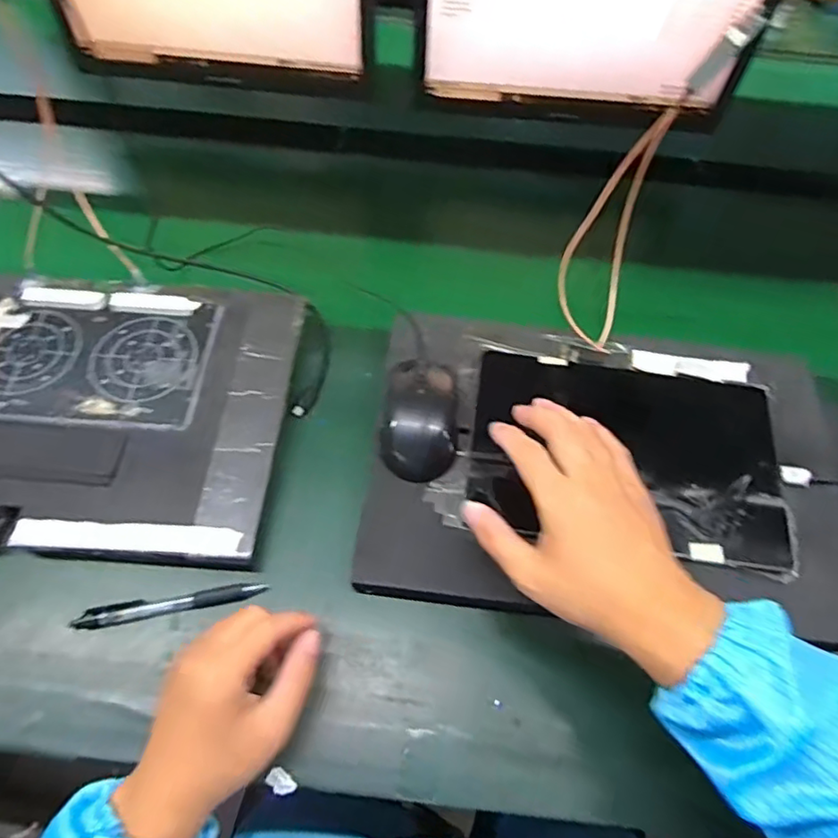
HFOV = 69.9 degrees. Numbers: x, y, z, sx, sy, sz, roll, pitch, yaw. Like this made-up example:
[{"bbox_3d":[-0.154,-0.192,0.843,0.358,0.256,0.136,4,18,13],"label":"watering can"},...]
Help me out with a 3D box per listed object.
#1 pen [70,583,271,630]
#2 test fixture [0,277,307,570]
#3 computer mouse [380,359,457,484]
[{"bbox_3d":[-0.189,0.141,0.455,0.138,0.012,0.016,-8,62,-10],"label":"pen"},{"bbox_3d":[-0.310,-0.014,0.518,0.377,0.023,0.258,5,61,-1],"label":"test fixture"},{"bbox_3d":[0.002,-0.001,0.506,0.061,0.035,0.102,9,61,1],"label":"computer mouse"}]

